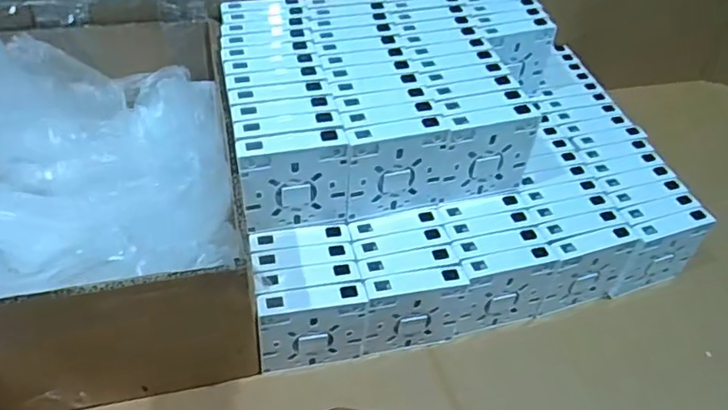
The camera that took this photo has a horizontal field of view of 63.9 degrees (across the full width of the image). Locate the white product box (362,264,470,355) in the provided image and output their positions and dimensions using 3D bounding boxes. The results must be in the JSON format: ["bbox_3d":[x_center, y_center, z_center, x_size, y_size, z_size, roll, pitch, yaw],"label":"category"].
[{"bbox_3d":[0.041,0.091,0.500,0.084,0.085,0.020,-11,45,-12],"label":"white product box"}]

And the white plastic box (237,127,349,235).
[{"bbox_3d":[-0.057,-0.016,0.479,0.085,0.090,0.021,-13,46,-14],"label":"white plastic box"}]

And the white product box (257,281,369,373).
[{"bbox_3d":[-0.042,0.103,0.481,0.086,0.087,0.020,-10,45,-11],"label":"white product box"}]

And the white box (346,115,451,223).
[{"bbox_3d":[0.027,-0.029,0.501,0.084,0.088,0.019,-11,45,-12],"label":"white box"}]

